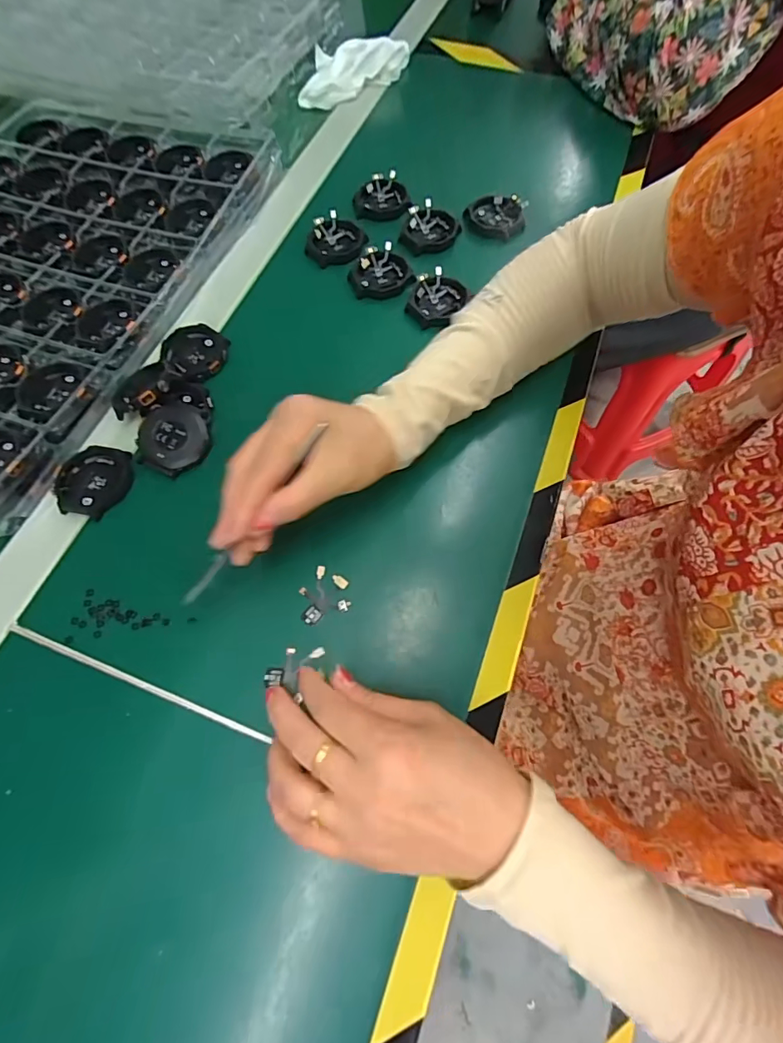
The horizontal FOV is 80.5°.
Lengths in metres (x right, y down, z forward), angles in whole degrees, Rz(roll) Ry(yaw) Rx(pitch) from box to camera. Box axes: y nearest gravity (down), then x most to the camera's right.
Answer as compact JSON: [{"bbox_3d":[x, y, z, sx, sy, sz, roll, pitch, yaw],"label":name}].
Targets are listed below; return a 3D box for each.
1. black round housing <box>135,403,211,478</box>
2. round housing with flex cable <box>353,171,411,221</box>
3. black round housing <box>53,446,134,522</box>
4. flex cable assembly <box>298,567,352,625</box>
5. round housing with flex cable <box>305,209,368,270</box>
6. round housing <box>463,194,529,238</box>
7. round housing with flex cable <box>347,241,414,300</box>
[{"bbox_3d":[-0.158,-0.060,0.333,0.050,0.010,0.050,-43,86,-6],"label":"black round housing"},{"bbox_3d":[-0.010,-0.311,0.443,0.050,0.016,0.047,-5,65,0],"label":"round housing with flex cable"},{"bbox_3d":[-0.211,-0.029,0.329,0.047,0.007,0.053,8,66,6],"label":"black round housing"},{"bbox_3d":[-0.043,0.046,0.295,0.030,0.004,0.036,-10,65,-2],"label":"flex cable assembly"},{"bbox_3d":[-0.050,-0.254,0.417,0.049,0.012,0.049,-1,65,2],"label":"round housing with flex cable"},{"bbox_3d":[0.095,-0.279,0.426,0.054,0.018,0.041,3,65,3],"label":"round housing"},{"bbox_3d":[-0.011,-0.216,0.401,0.050,0.009,0.054,-18,66,-6],"label":"round housing with flex cable"}]

